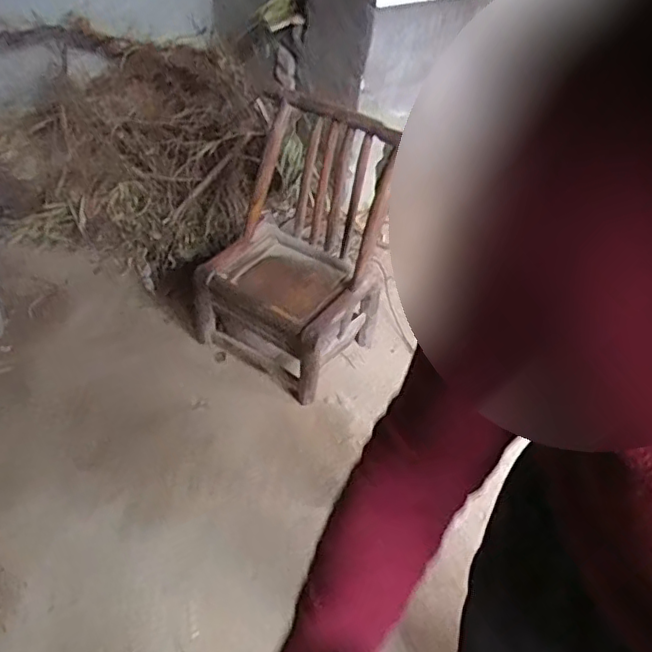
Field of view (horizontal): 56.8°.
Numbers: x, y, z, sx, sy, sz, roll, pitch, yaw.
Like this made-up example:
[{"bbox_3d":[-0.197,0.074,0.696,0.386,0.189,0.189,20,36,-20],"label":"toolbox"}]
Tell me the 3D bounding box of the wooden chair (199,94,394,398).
[{"bbox_3d":[-0.068,-0.154,1.436,0.403,0.535,0.385,37,55,26],"label":"wooden chair"}]

